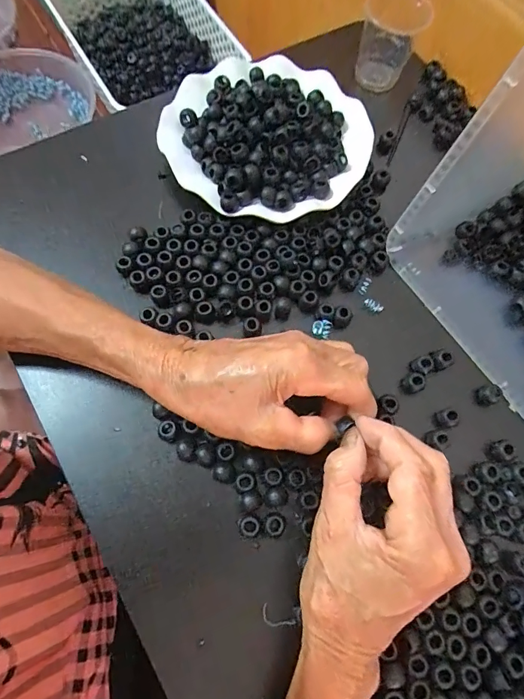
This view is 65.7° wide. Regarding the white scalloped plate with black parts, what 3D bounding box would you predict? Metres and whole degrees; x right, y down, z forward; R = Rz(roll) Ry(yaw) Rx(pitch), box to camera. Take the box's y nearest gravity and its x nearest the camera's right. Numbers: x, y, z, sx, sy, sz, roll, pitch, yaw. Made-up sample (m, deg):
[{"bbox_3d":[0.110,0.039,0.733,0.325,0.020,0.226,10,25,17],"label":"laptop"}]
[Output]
[{"bbox_3d":[0.006,-0.193,0.356,0.168,0.040,0.174,1,68,-2],"label":"white scalloped plate with black parts"}]

